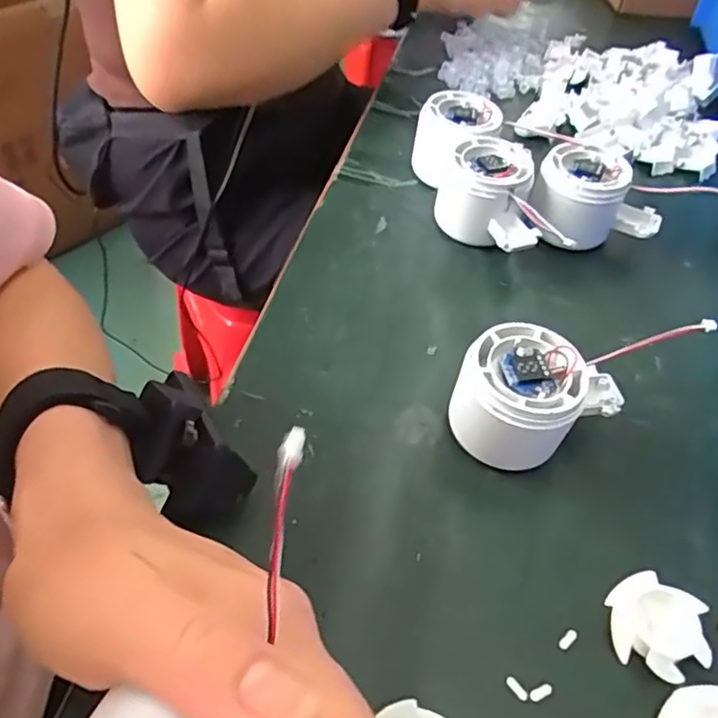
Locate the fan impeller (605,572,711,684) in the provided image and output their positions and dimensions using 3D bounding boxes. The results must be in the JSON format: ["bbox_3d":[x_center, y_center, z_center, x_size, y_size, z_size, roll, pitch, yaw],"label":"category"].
[{"bbox_3d":[0.127,0.113,0.263,0.036,0.012,0.040,2,49,-4],"label":"fan impeller"}]

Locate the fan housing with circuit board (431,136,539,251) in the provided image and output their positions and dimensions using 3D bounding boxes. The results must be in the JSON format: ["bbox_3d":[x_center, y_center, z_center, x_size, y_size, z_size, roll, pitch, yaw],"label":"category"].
[{"bbox_3d":[0.092,-0.105,0.421,0.057,0.058,0.068,-25,56,-24],"label":"fan housing with circuit board"}]

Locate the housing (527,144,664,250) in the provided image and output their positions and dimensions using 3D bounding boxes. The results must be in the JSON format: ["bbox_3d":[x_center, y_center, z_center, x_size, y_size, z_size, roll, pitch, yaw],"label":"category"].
[{"bbox_3d":[0.160,-0.101,0.426,0.088,0.057,0.049,27,52,17],"label":"housing"}]

